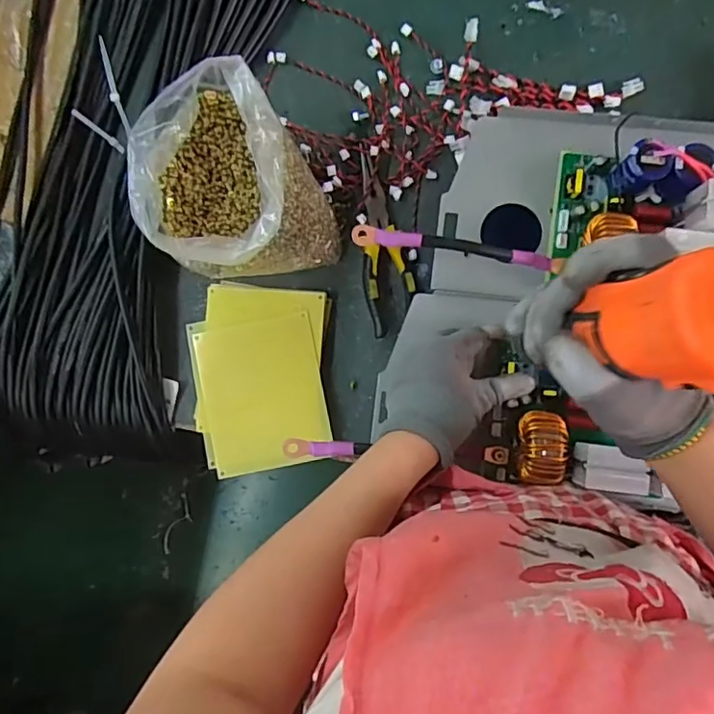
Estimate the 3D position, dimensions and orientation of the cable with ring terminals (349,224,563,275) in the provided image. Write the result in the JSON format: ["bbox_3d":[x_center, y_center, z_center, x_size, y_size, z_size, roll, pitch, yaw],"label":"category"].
[{"bbox_3d":[0.083,-0.092,0.486,0.174,0.012,0.016,10,89,4],"label":"cable with ring terminals"}]

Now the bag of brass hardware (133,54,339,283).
[{"bbox_3d":[-0.112,-0.161,0.544,0.141,0.153,0.164,-19,87,3],"label":"bag of brass hardware"}]

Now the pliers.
[{"bbox_3d":[0.025,-0.123,0.597,0.049,0.021,0.197,-10,87,3],"label":"pliers"}]

